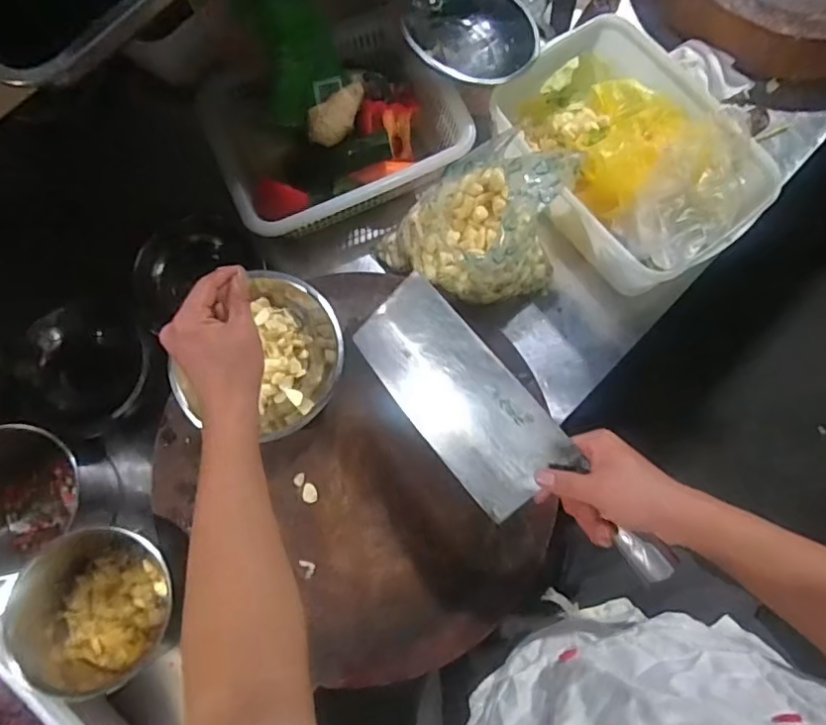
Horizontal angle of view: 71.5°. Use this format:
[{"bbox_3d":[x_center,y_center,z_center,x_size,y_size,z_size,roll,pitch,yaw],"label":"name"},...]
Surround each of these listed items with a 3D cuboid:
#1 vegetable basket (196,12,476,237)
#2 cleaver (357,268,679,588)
[{"bbox_3d":[-0.091,-0.281,0.698,0.289,0.115,0.211,-22,78,-4],"label":"vegetable basket"},{"bbox_3d":[0.069,0.047,0.532,0.278,0.029,0.101,47,109,14],"label":"cleaver"}]

